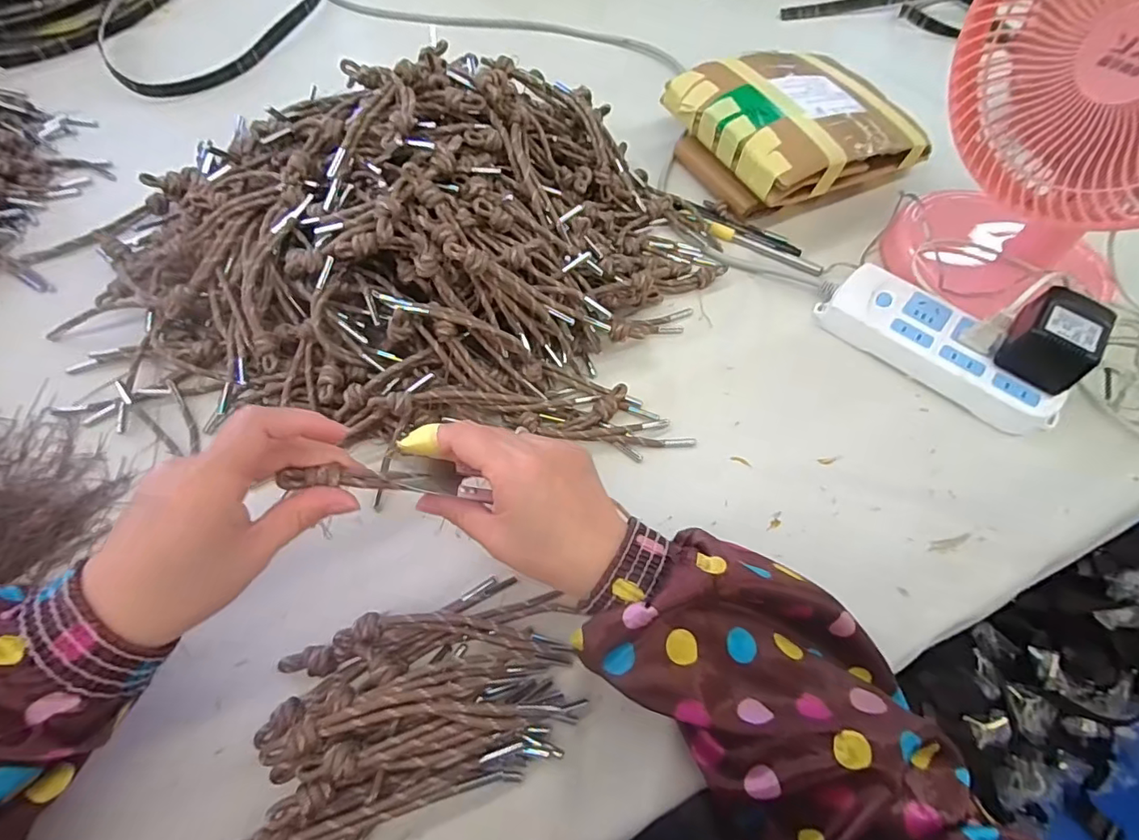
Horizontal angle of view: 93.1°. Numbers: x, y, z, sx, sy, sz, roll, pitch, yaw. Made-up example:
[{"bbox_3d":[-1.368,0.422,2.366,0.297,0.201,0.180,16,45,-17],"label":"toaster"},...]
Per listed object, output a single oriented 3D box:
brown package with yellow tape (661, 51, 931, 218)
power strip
[{"bbox_3d":[0.237,-0.312,0.572,0.223,0.080,0.188,-26,66,-16],"label":"brown package with yellow tape"},{"bbox_3d":[0.312,-0.063,0.453,0.188,0.032,0.069,37,66,16],"label":"power strip"}]

